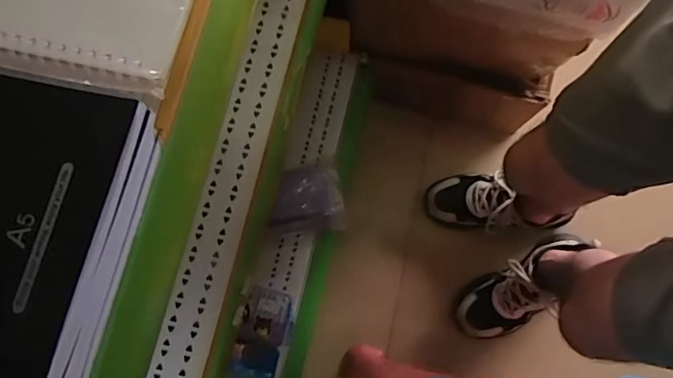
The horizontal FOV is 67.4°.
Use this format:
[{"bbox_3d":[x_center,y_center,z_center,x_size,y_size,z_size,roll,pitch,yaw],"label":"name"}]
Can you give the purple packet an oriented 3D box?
[{"bbox_3d":[-0.051,0.013,0.824,0.120,0.058,0.109,-5,79,0],"label":"purple packet"}]

